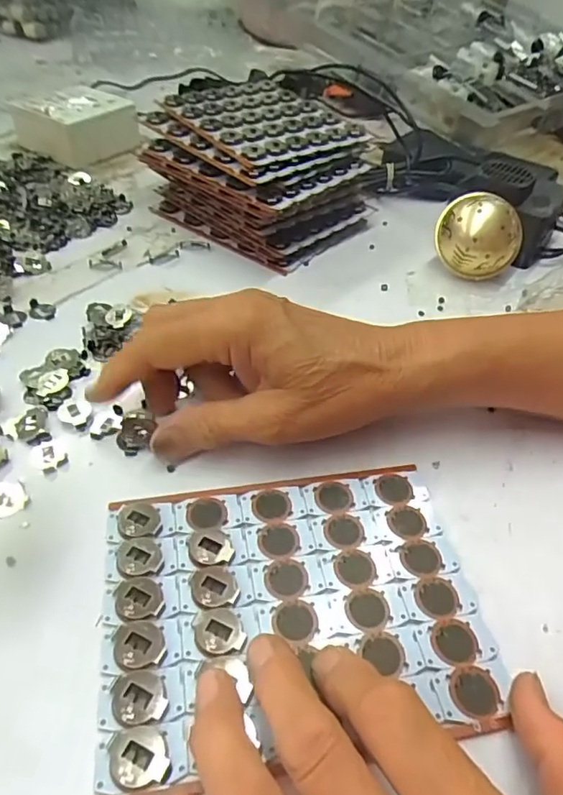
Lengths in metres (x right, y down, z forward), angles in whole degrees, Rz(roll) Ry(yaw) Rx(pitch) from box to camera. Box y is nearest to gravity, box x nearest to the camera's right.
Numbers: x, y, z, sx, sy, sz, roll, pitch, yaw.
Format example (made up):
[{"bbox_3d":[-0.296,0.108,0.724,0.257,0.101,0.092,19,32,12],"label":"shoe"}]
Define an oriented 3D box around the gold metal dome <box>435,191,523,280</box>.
[{"bbox_3d":[0.143,-0.114,0.394,0.058,0.054,0.042,18,47,13],"label":"gold metal dome"}]

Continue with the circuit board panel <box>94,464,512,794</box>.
[{"bbox_3d":[0.004,0.081,0.219,0.148,0.005,0.113,-5,46,-9],"label":"circuit board panel"}]

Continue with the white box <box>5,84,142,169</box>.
[{"bbox_3d":[-0.197,-0.267,0.521,0.086,0.041,0.092,30,50,23],"label":"white box"}]

